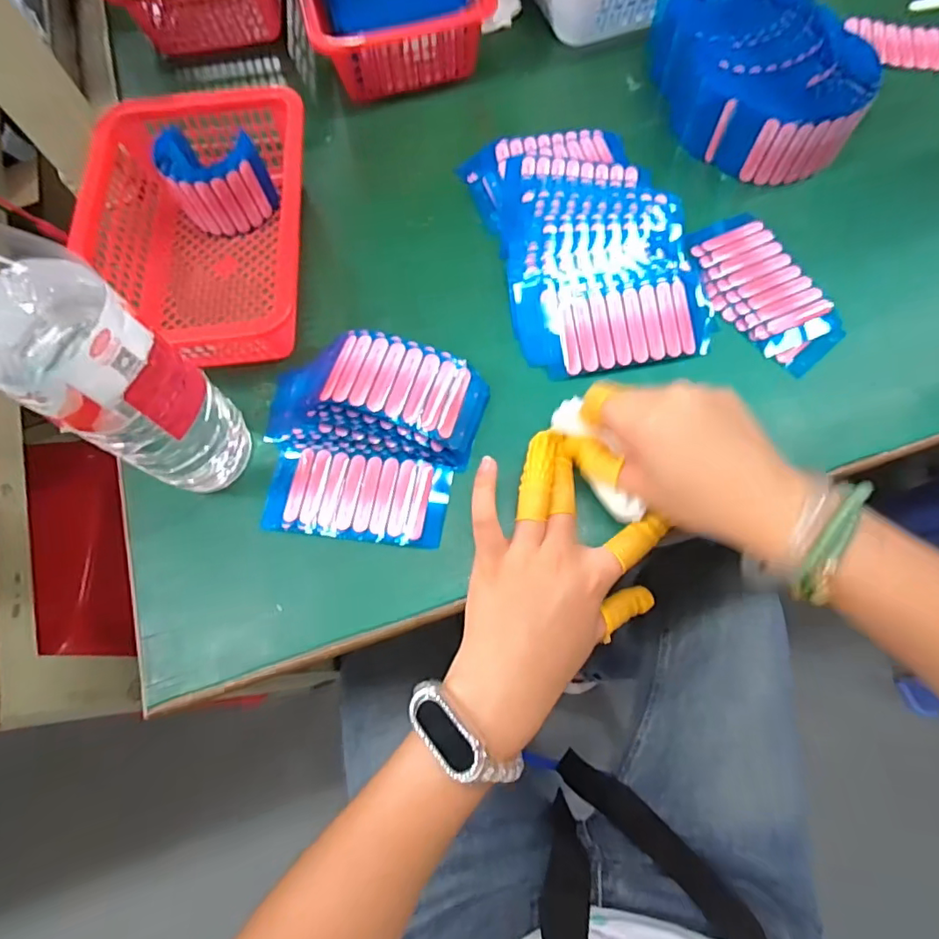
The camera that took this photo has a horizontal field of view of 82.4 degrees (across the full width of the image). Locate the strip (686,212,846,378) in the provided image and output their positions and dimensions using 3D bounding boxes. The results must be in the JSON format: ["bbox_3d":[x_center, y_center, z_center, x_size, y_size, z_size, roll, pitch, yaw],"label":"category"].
[{"bbox_3d":[0.214,-0.133,0.392,0.072,0.008,0.131,-26,70,-7],"label":"strip"}]

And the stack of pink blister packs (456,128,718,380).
[{"bbox_3d":[0.090,-0.176,0.408,0.140,0.026,0.223,-13,69,-2],"label":"stack of pink blister packs"}]

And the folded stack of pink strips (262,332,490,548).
[{"bbox_3d":[-0.071,-0.023,0.351,0.144,0.041,0.129,6,71,5],"label":"folded stack of pink strips"}]

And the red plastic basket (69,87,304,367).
[{"bbox_3d":[-0.194,-0.178,0.400,0.155,0.066,0.219,-3,71,2],"label":"red plastic basket"}]

